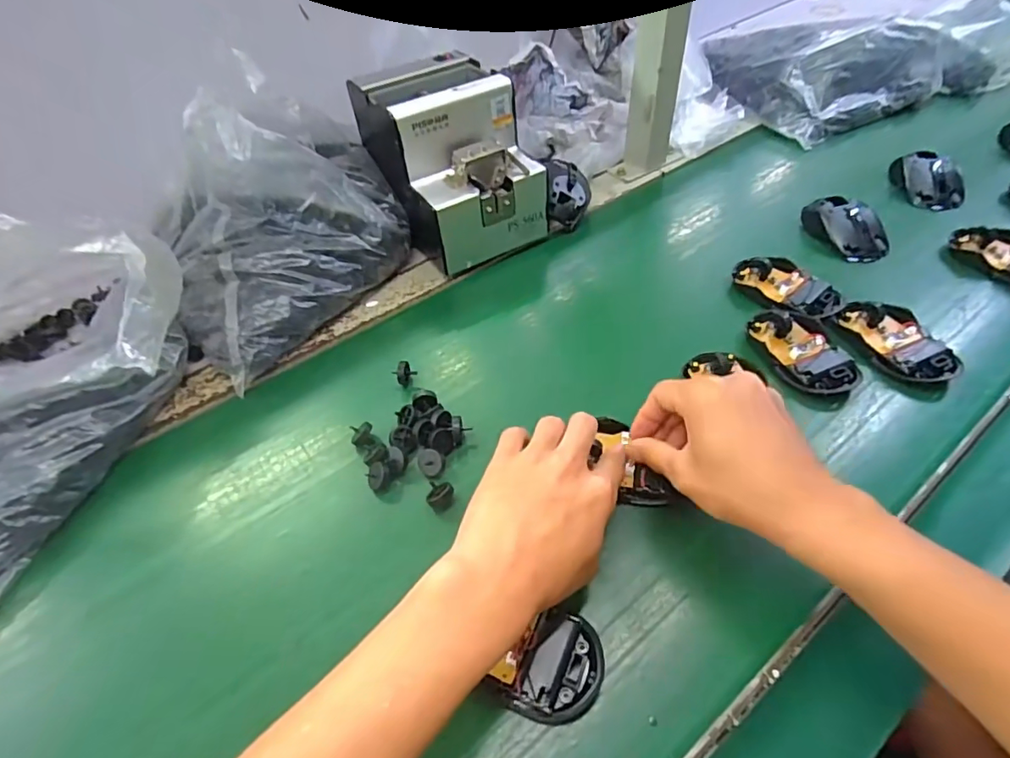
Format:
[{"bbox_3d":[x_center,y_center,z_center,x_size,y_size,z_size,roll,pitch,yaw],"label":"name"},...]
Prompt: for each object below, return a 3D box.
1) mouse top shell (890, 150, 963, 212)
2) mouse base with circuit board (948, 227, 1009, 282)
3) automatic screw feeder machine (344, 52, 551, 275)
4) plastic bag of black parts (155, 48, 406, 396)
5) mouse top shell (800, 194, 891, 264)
[{"bbox_3d":[0.466,-0.219,0.577,0.055,0.027,0.077,2,49,6],"label":"mouse top shell"},{"bbox_3d":[0.465,-0.113,0.487,0.052,0.024,0.091,-35,55,-24],"label":"mouse base with circuit board"},{"bbox_3d":[-0.055,-0.219,0.545,0.126,0.156,0.173,-28,52,-19],"label":"automatic screw feeder machine"},{"bbox_3d":[-0.200,-0.148,0.478,0.155,0.162,0.245,34,59,29],"label":"plastic bag of black parts"},{"bbox_3d":[0.345,-0.154,0.534,0.061,0.026,0.086,-6,48,0],"label":"mouse top shell"}]

